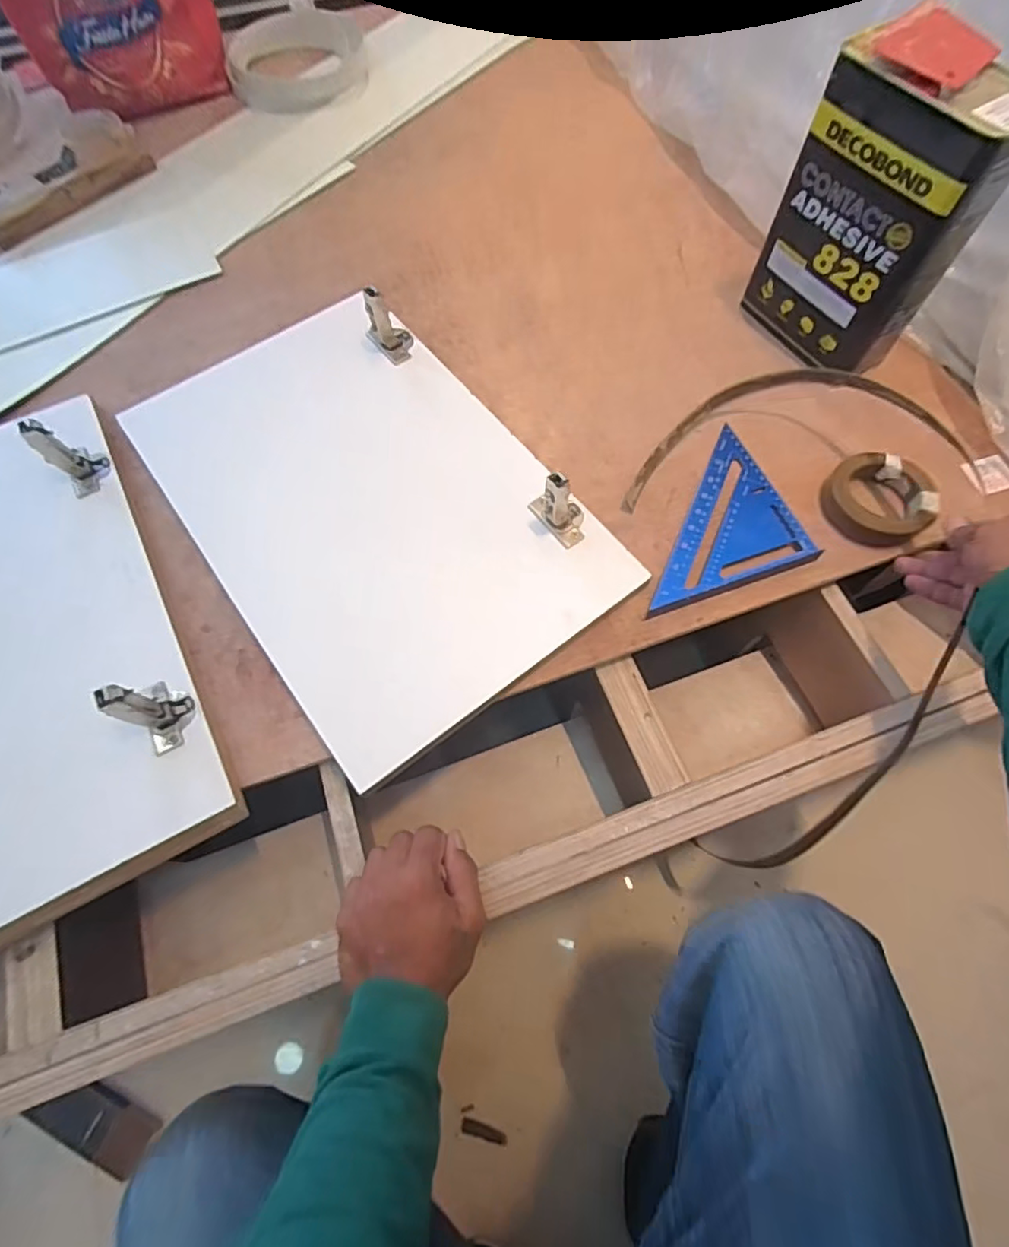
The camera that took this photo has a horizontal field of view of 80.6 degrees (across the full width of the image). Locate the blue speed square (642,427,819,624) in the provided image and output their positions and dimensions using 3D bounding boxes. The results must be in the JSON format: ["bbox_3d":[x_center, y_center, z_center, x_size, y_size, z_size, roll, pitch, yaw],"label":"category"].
[{"bbox_3d":[0.195,-0.106,0.596,0.175,0.025,0.166,-20,70,-7],"label":"blue speed square"}]

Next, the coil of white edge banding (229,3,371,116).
[{"bbox_3d":[-0.308,-0.850,0.888,0.208,0.048,0.162,-21,70,-7],"label":"coil of white edge banding"}]

